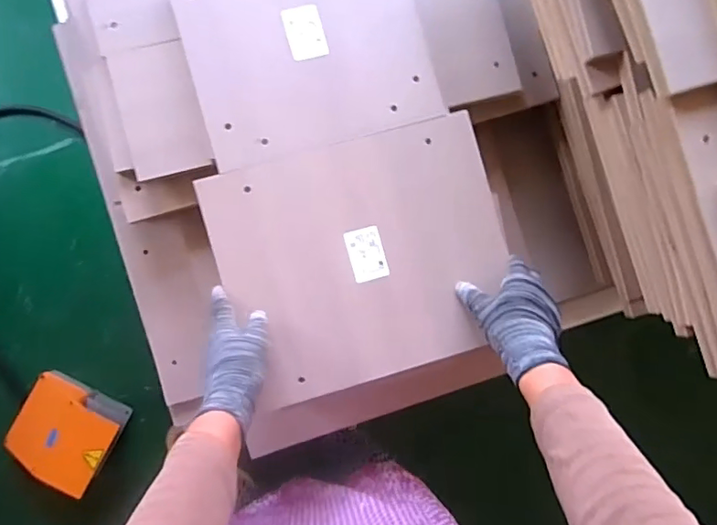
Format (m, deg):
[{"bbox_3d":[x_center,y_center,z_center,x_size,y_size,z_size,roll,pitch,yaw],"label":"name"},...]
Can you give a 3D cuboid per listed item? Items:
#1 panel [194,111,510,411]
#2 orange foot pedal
[{"bbox_3d":[0.011,-0.006,0.638,0.326,0.009,0.275,-16,90,-5],"label":"panel"},{"bbox_3d":[-0.638,0.368,1.180,0.223,0.124,0.180,31,86,-4],"label":"orange foot pedal"}]

